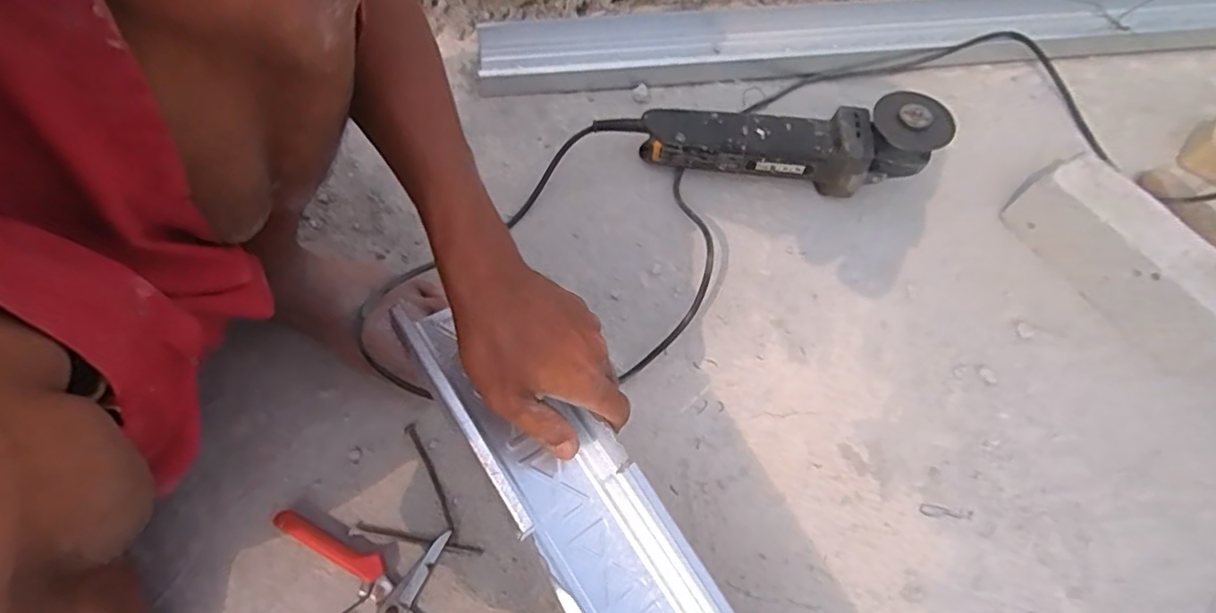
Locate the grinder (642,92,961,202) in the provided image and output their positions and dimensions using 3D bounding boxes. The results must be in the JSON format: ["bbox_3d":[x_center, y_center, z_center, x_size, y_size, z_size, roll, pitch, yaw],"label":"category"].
[{"bbox_3d":[0.170,-0.153,0.569,0.272,0.093,0.068,3,64,-1],"label":"grinder"}]

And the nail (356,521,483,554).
[{"bbox_3d":[-0.141,0.175,0.443,0.097,0.004,0.007,11,64,4],"label":"nail"}]

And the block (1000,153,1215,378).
[{"bbox_3d":[0.480,-0.039,0.539,0.067,0.076,0.219,-29,68,-15],"label":"block"}]

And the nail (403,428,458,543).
[{"bbox_3d":[-0.136,0.137,0.464,0.010,0.004,0.099,-27,68,-14],"label":"nail"}]

